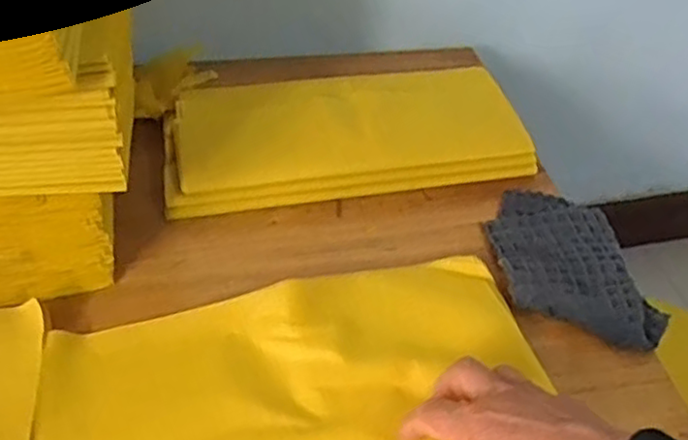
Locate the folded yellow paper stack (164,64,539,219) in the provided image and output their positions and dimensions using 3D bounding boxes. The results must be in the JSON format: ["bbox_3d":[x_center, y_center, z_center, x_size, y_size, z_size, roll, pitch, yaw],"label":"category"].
[{"bbox_3d":[0.003,-0.080,0.599,0.309,0.024,0.120,-8,69,-7],"label":"folded yellow paper stack"}]

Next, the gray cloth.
[{"bbox_3d":[0.172,0.029,0.531,0.103,0.019,0.168,-4,45,-8],"label":"gray cloth"}]

